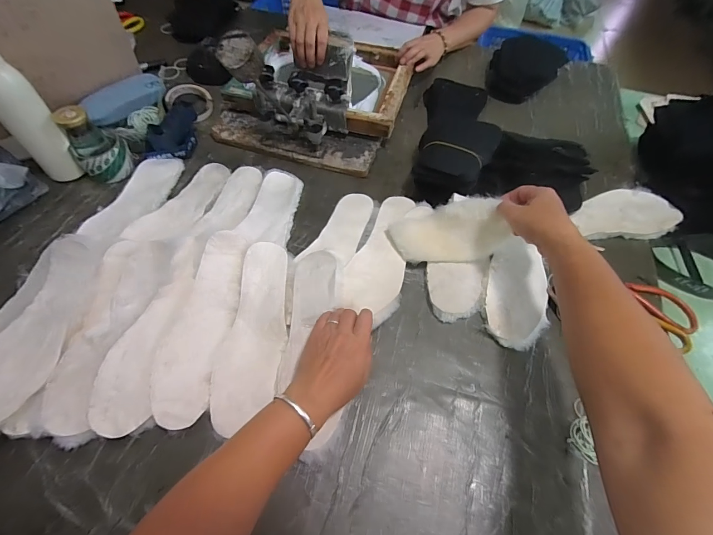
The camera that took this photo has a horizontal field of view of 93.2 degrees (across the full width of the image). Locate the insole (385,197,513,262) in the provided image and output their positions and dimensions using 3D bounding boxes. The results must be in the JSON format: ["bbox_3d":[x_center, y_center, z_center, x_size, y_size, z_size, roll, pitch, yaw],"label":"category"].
[{"bbox_3d":[0.141,-0.056,0.520,0.162,0.067,0.080,-8,60,-5],"label":"insole"}]

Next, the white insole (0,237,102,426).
[{"bbox_3d":[-0.415,0.080,0.424,0.086,0.025,0.255,5,59,1],"label":"white insole"}]

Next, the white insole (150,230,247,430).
[{"bbox_3d":[-0.211,0.070,0.461,0.074,0.021,0.262,11,63,-7],"label":"white insole"}]

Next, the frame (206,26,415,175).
[{"bbox_3d":[-0.082,-0.402,0.692,0.354,0.126,0.348,17,60,8],"label":"frame"}]

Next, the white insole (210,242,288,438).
[{"bbox_3d":[-0.137,0.085,0.468,0.084,0.014,0.254,7,64,1],"label":"white insole"}]

